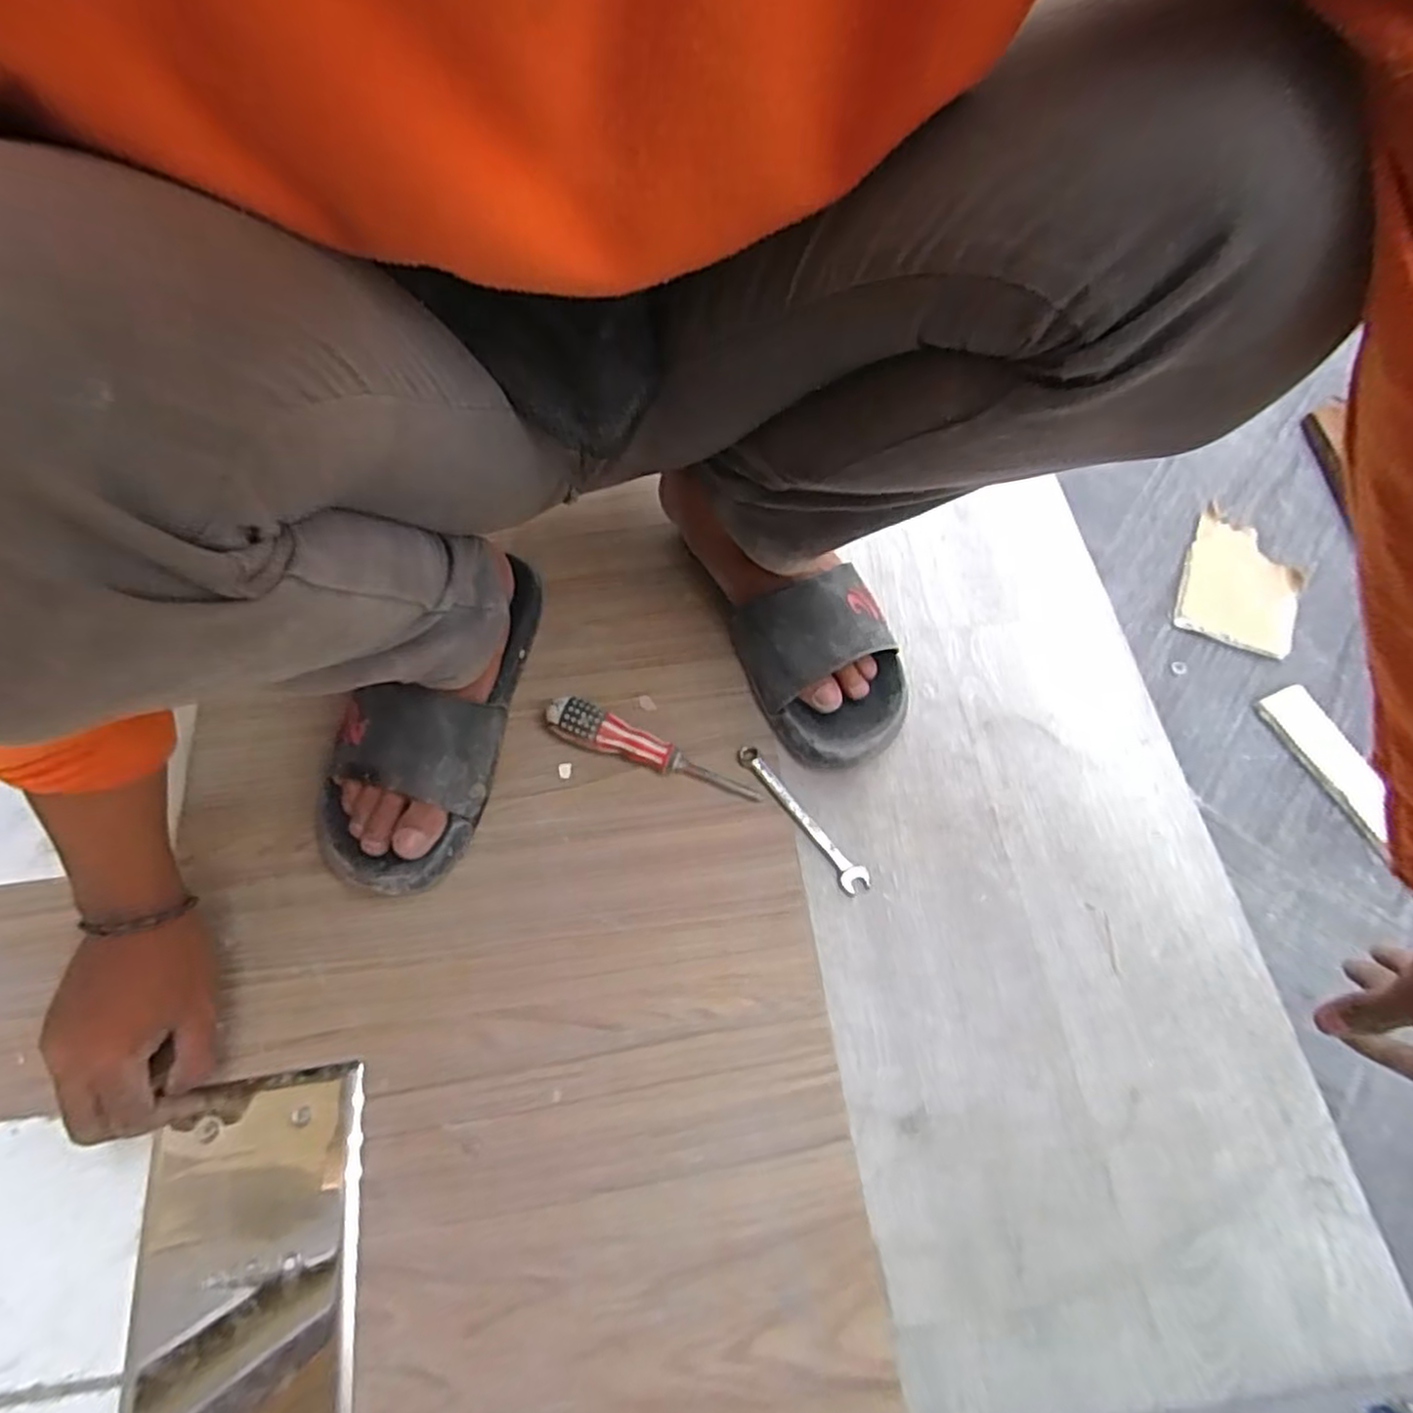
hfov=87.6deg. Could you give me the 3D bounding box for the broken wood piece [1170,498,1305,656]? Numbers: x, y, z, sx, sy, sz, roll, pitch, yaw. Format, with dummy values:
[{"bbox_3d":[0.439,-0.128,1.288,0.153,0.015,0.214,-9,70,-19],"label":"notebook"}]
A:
[{"bbox_3d":[0.449,-0.106,0.619,0.088,0.014,0.126,25,65,20],"label":"broken wood piece"}]

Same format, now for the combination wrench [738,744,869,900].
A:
[{"bbox_3d":[0.073,0.083,0.560,0.022,0.009,0.137,-35,70,-14],"label":"combination wrench"}]

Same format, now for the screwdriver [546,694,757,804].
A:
[{"bbox_3d":[-0.042,0.035,0.560,0.169,0.033,0.027,20,68,9],"label":"screwdriver"}]

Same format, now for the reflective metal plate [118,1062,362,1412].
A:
[{"bbox_3d":[-0.272,0.346,0.433,0.125,0.007,0.225,-7,64,-5],"label":"reflective metal plate"}]

